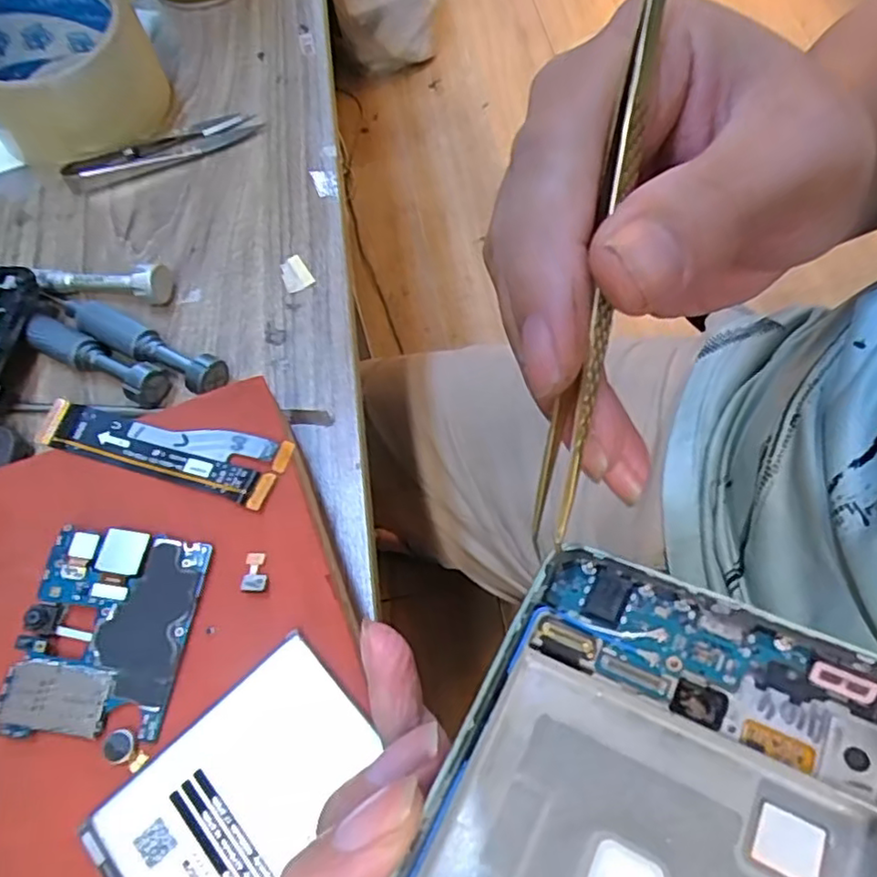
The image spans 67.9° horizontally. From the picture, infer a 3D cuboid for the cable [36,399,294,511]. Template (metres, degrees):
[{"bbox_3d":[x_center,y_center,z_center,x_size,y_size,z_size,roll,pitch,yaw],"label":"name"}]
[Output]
[{"bbox_3d":[-0.098,0.005,0.227,0.090,0.004,0.024,10,67,10],"label":"cable"}]

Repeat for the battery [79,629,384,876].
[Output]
[{"bbox_3d":[-0.050,0.100,0.175,0.075,0.005,0.058,-41,69,-15],"label":"battery"}]

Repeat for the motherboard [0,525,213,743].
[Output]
[{"bbox_3d":[-0.101,0.057,0.197,0.049,0.005,0.059,6,65,7],"label":"motherboard"}]

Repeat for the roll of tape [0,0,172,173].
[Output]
[{"bbox_3d":[-0.208,-0.207,0.354,0.098,0.053,0.106,-27,66,-12],"label":"roll of tape"}]

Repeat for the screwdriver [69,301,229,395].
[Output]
[{"bbox_3d":[-0.130,-0.042,0.287,0.084,0.016,0.016,26,67,14],"label":"screwdriver"}]

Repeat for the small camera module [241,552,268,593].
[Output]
[{"bbox_3d":[-0.058,0.041,0.205,0.008,0.004,0.013,-2,64,3],"label":"small camera module"}]

